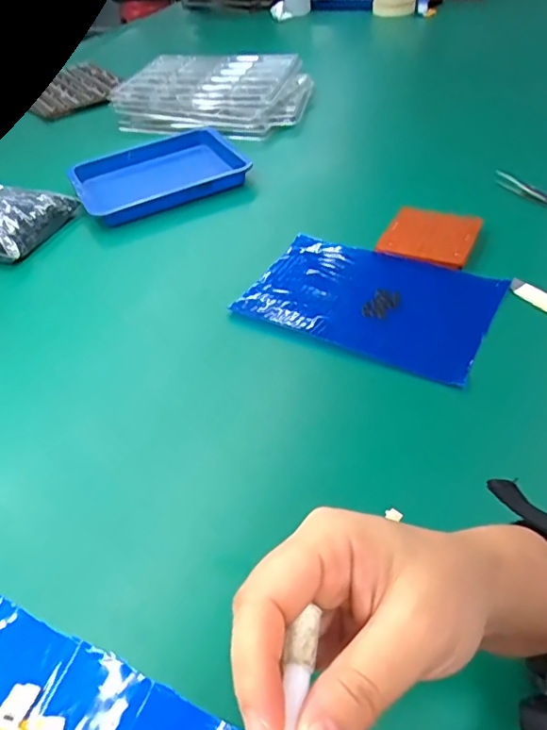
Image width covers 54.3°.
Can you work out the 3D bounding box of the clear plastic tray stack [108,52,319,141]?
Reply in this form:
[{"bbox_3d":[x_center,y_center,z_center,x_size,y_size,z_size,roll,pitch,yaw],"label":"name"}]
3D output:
[{"bbox_3d":[-0.093,-0.451,0.875,0.302,0.051,0.201,5,46,11],"label":"clear plastic tray stack"}]

